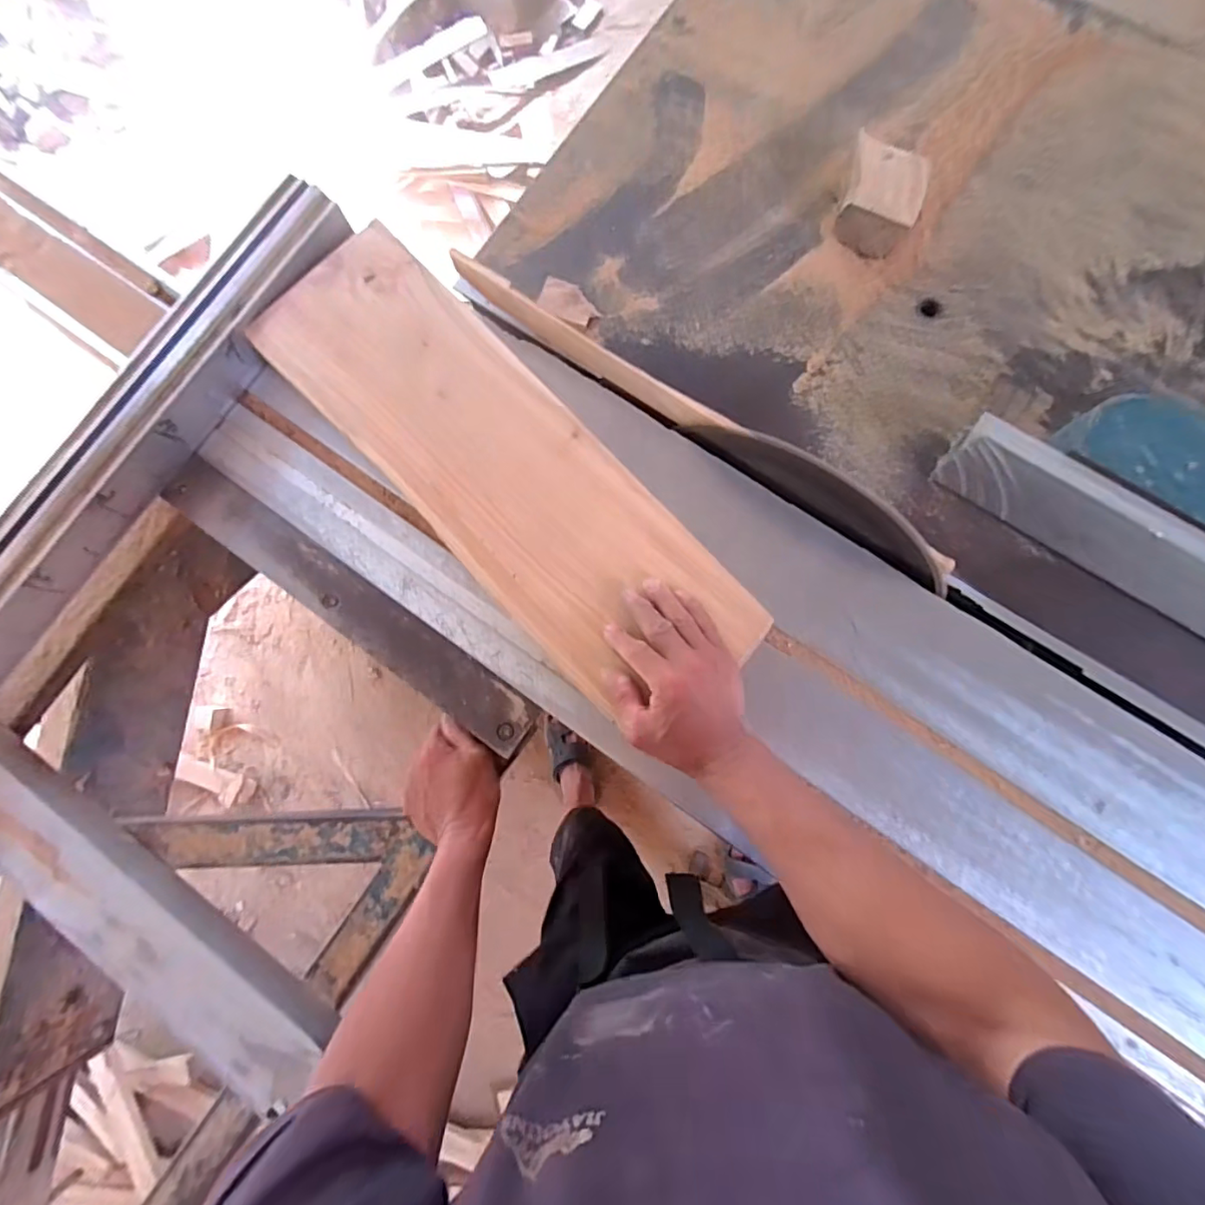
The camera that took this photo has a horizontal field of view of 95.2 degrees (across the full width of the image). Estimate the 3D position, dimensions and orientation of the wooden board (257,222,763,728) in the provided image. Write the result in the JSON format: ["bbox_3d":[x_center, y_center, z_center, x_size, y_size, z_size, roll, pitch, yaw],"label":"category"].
[{"bbox_3d":[-0.107,-0.132,0.526,0.168,0.014,0.562,-44,81,-3],"label":"wooden board"}]

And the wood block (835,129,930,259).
[{"bbox_3d":[0.280,-0.405,0.558,0.071,0.054,0.087,16,83,6],"label":"wood block"}]

